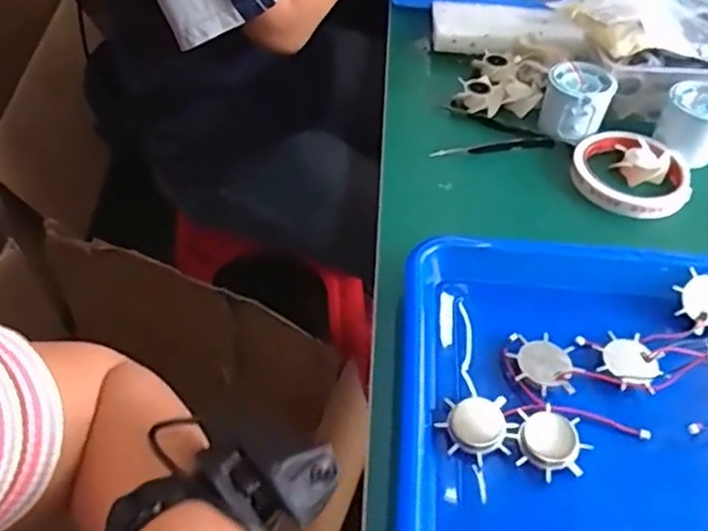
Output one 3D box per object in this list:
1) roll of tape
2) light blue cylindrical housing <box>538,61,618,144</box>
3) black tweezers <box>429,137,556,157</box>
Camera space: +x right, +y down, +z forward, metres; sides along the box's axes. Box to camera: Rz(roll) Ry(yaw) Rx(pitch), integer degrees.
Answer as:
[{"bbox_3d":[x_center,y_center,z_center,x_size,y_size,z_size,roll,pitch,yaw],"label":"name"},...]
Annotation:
[{"bbox_3d":[0.228,-0.076,0.539,0.091,0.019,0.089,2,48,-3],"label":"roll of tape"},{"bbox_3d":[0.193,-0.141,0.570,0.053,0.044,0.055,2,48,-3],"label":"light blue cylindrical housing"},{"bbox_3d":[0.119,-0.102,0.563,0.107,0.012,0.013,-3,49,-7],"label":"black tweezers"}]

